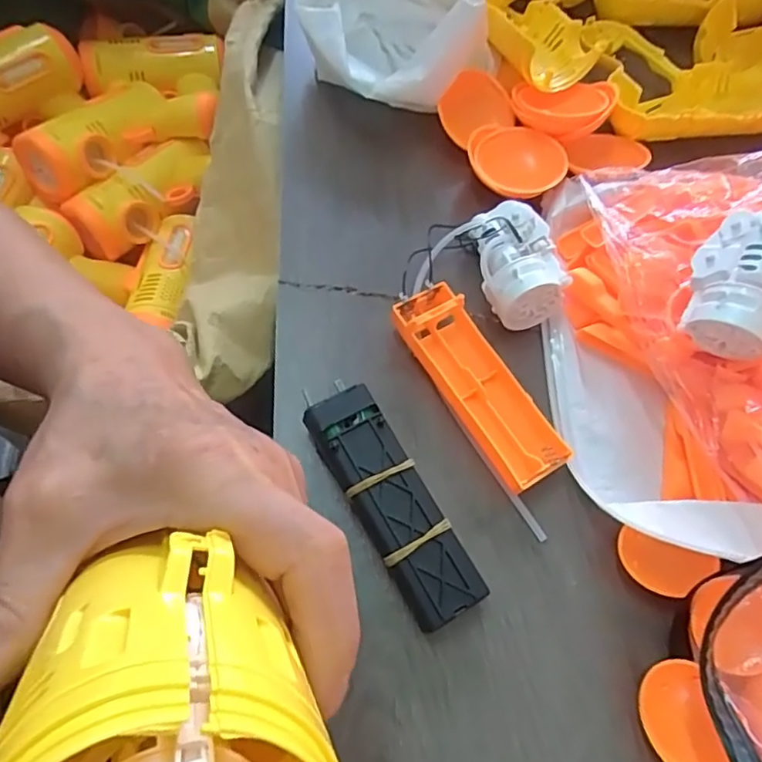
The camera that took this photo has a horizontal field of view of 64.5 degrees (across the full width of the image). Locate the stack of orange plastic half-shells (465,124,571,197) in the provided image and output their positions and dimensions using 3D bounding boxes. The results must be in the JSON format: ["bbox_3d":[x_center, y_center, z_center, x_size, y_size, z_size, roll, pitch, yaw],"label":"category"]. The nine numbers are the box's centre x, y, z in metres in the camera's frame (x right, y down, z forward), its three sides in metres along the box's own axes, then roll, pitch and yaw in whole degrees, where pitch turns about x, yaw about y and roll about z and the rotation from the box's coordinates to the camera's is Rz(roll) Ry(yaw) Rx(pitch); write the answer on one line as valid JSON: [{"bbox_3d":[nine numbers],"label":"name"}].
[{"bbox_3d":[0.085,-0.136,0.374,0.054,0.013,0.058,-21,67,-15],"label":"stack of orange plastic half-shells"}]

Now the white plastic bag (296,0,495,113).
[{"bbox_3d":[0.006,-0.224,0.382,0.106,0.076,0.119,-22,68,-14],"label":"white plastic bag"}]

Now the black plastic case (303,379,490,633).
[{"bbox_3d":[0.004,0.055,0.271,0.033,0.027,0.109,-29,68,-13],"label":"black plastic case"}]

